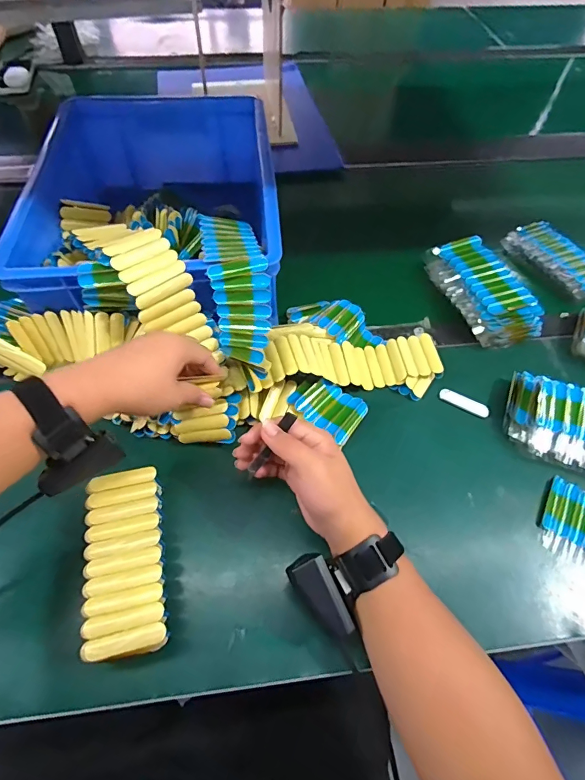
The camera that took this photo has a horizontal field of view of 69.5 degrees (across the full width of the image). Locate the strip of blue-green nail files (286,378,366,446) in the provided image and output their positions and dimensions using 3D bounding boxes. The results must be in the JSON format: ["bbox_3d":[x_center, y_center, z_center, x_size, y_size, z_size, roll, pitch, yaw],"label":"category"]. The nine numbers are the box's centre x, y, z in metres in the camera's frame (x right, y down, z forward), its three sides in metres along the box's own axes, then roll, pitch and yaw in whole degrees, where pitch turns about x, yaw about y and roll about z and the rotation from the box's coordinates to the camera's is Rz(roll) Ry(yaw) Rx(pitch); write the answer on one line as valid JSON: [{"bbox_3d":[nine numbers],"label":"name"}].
[{"bbox_3d":[0.043,0.018,0.496,0.082,0.013,0.060,38,63,17],"label":"strip of blue-green nail files"}]

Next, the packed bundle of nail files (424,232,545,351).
[{"bbox_3d":[0.260,-0.145,0.596,0.094,0.052,0.181,-16,59,-11],"label":"packed bundle of nail files"}]

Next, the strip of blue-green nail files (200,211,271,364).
[{"bbox_3d":[-0.062,-0.129,0.472,0.062,0.066,0.202,-11,73,-8],"label":"strip of blue-green nail files"}]

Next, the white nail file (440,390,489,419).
[{"bbox_3d":[0.215,0.016,0.527,0.060,0.005,0.018,25,60,14],"label":"white nail file"}]

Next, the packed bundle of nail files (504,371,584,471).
[{"bbox_3d":[0.339,0.049,0.485,0.179,0.047,0.098,23,60,13],"label":"packed bundle of nail files"}]

